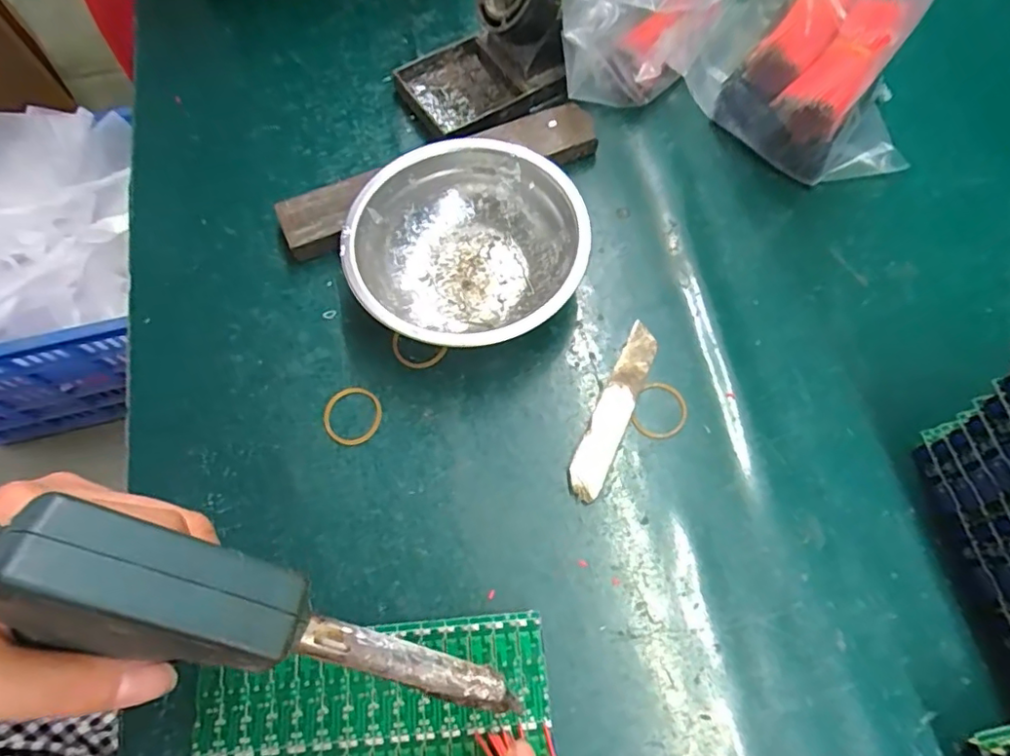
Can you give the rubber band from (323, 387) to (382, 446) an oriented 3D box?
[{"bbox_3d":[-0.082,0.020,0.305,0.031,0.004,0.032,-1,68,2],"label":"rubber band"}]

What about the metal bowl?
[{"bbox_3d":[-0.019,-0.070,0.320,0.125,0.040,0.125,-1,68,2],"label":"metal bowl"}]

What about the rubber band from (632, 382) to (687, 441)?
[{"bbox_3d":[0.083,0.018,0.304,0.027,0.004,0.032,20,70,11],"label":"rubber band"}]

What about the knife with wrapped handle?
[{"bbox_3d":[0.059,0.017,0.304,0.019,0.005,0.102,24,71,11],"label":"knife with wrapped handle"}]

